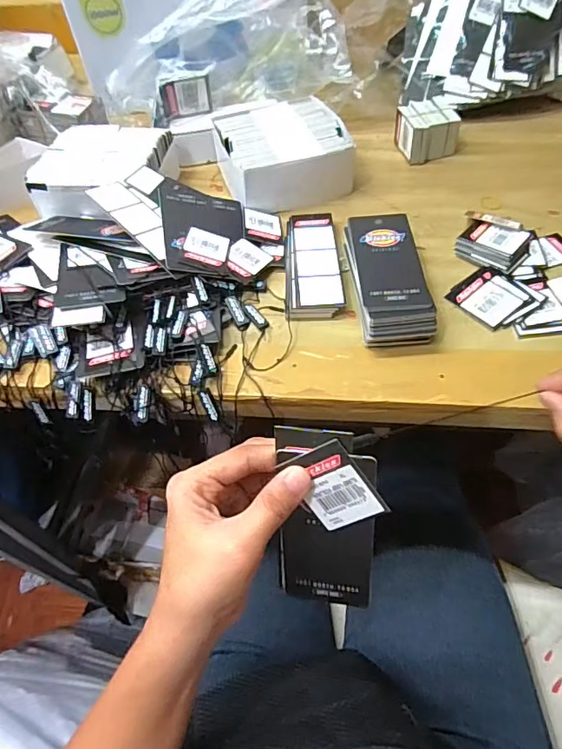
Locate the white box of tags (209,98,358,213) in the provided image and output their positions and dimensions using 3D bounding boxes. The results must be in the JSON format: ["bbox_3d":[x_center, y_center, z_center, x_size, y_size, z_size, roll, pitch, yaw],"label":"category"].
[{"bbox_3d":[0.000,-0.225,0.498,0.125,0.048,0.116,-16,55,-7],"label":"white box of tags"}]

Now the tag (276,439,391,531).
[{"bbox_3d":[0.027,0.058,0.247,0.035,0.048,0.004,-30,17,24],"label":"tag"}]

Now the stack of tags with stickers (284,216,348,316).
[{"bbox_3d":[0.028,-0.096,0.422,0.047,0.012,0.121,-2,54,3],"label":"stack of tags with stickers"}]

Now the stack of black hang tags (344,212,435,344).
[{"bbox_3d":[0.084,-0.077,0.393,0.056,0.036,0.123,-4,54,2],"label":"stack of black hang tags"}]

